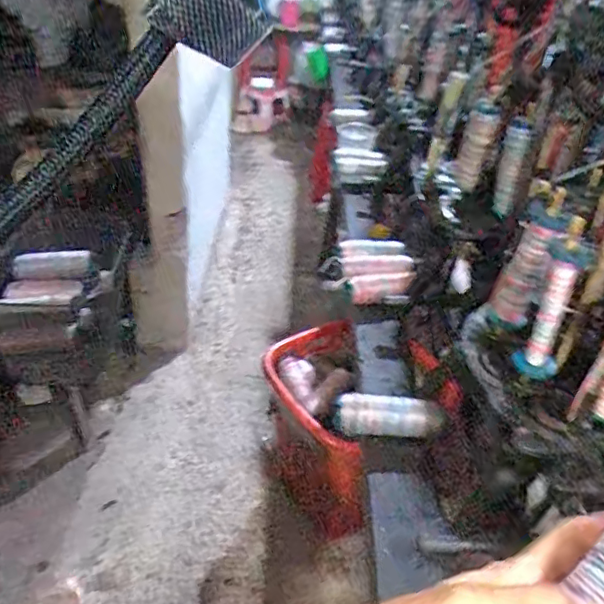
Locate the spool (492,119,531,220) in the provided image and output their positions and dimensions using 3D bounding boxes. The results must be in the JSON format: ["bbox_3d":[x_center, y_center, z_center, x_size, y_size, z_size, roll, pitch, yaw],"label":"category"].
[{"bbox_3d":[0.327,-0.208,0.905,0.032,0.152,0.023,17,37,16],"label":"spool"}]

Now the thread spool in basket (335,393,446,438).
[{"bbox_3d":[0.123,0.163,0.818,0.150,0.044,0.050,5,36,0],"label":"thread spool in basket"}]

